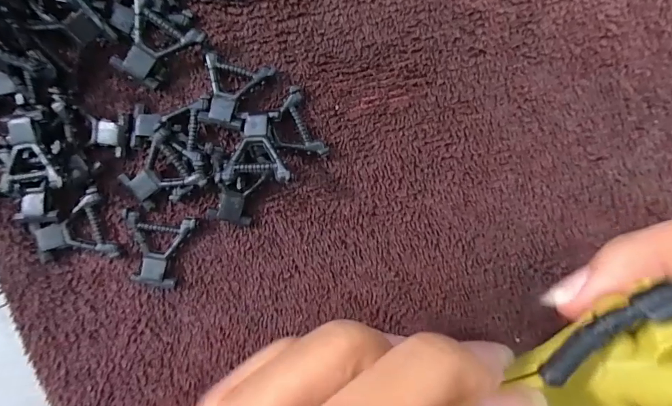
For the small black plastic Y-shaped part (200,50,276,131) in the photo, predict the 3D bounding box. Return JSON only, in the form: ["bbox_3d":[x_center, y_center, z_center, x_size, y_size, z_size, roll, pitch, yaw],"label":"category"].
[{"bbox_3d":[-0.028,-0.030,0.108,0.018,0.005,0.019,13,94,-4],"label":"small black plastic Y-shaped part"}]

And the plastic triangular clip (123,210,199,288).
[{"bbox_3d":[-0.050,0.013,0.110,0.019,0.004,0.020,9,95,-4],"label":"plastic triangular clip"}]

